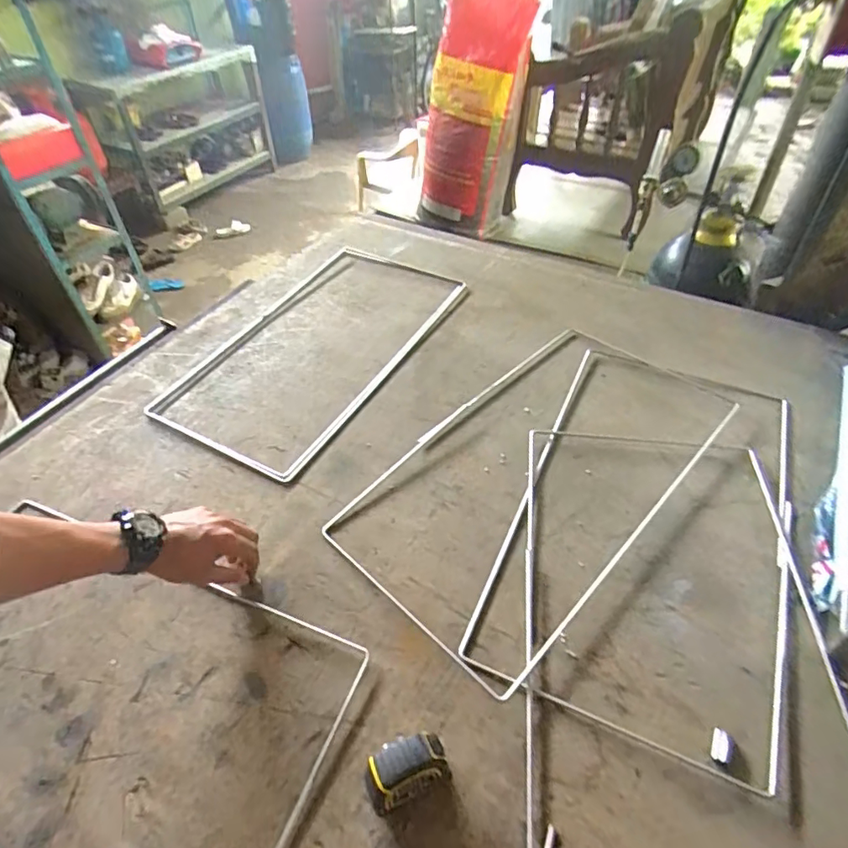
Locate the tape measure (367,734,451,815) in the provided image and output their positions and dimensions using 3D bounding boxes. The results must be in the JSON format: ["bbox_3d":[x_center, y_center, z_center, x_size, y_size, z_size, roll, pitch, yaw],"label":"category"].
[{"bbox_3d":[-0.014,0.307,0.468,0.070,0.065,0.040,-19,48,-15],"label":"tape measure"}]

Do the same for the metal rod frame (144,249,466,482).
[{"bbox_3d":[-0.187,-0.163,0.962,0.337,0.013,0.589,19,50,21],"label":"metal rod frame"}]

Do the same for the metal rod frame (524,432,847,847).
[{"bbox_3d":[0.266,0.224,0.564,0.315,0.017,0.575,4,46,7],"label":"metal rod frame"}]

